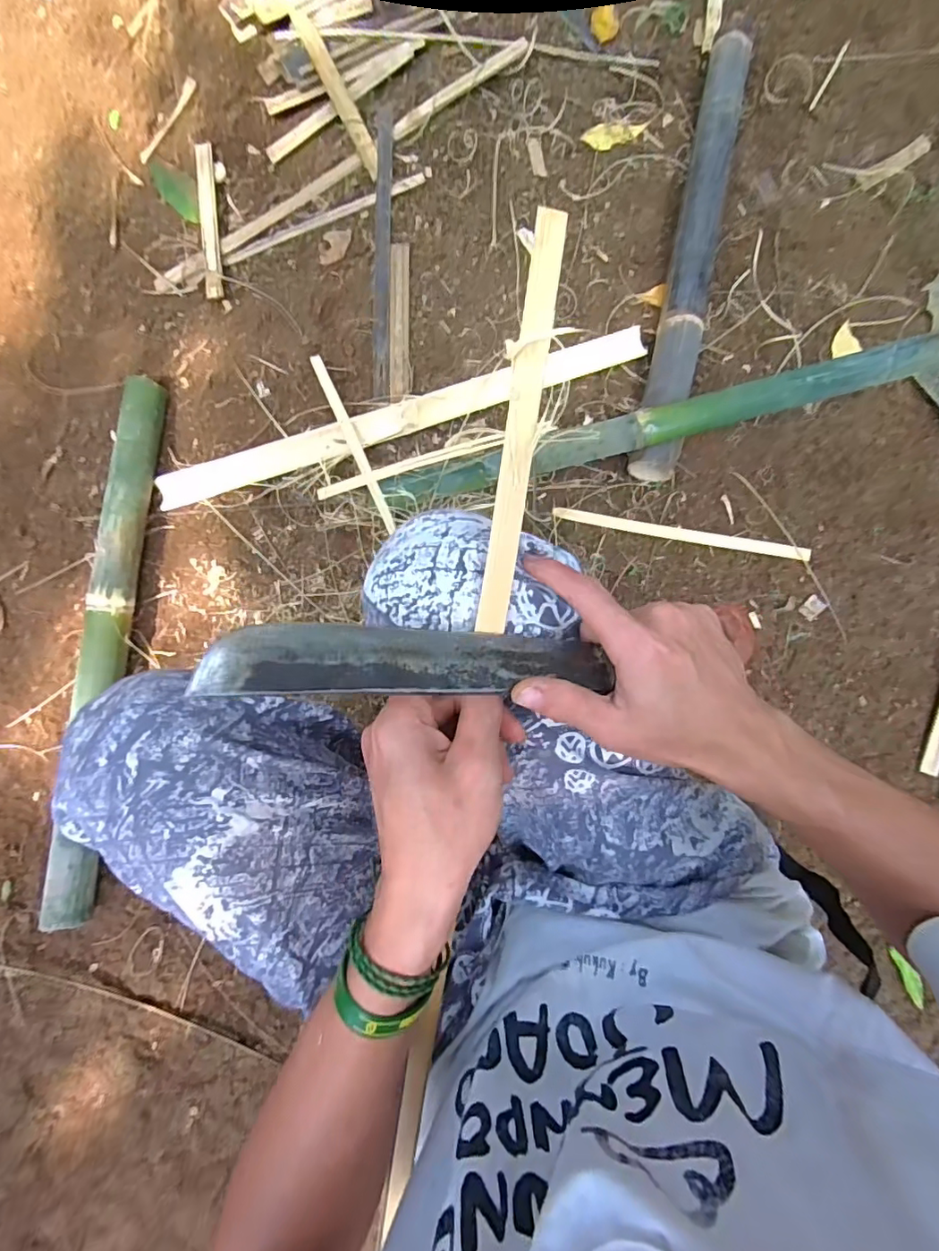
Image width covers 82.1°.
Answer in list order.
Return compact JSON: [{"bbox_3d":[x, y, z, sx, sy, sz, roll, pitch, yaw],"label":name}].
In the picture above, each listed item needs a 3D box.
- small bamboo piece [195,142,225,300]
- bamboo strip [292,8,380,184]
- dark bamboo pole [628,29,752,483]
[{"bbox_3d":[-0.394,-0.617,0.815,0.027,0.015,0.247,-7,82,3],"label":"small bamboo piece"},{"bbox_3d":[-0.187,-0.764,0.779,0.027,0.012,0.237,-26,95,6],"label":"bamboo strip"},{"bbox_3d":[0.332,-0.551,0.795,0.066,0.068,0.709,12,84,6],"label":"dark bamboo pole"}]

